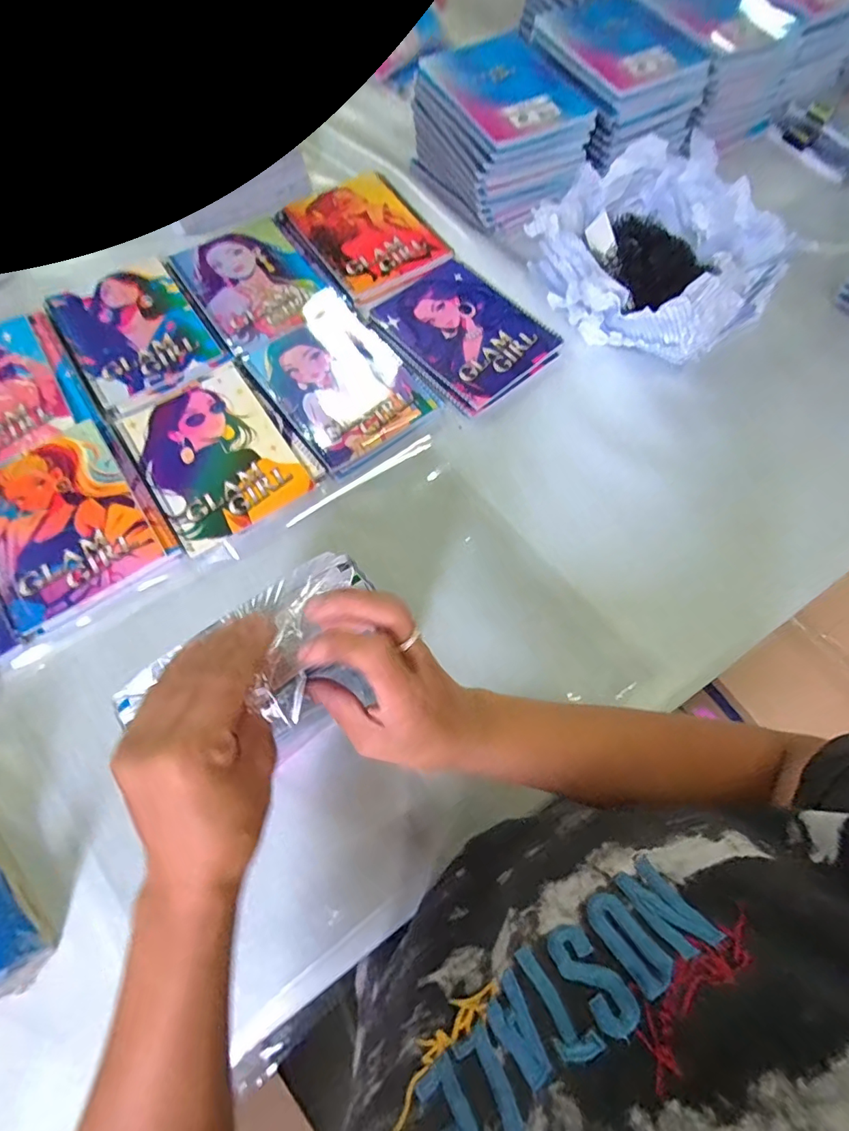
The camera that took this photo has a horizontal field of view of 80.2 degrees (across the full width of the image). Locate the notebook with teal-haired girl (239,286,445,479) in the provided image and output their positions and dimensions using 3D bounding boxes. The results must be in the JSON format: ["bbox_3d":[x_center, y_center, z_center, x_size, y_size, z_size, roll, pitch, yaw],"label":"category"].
[{"bbox_3d":[-0.102,-0.226,0.595,0.160,0.007,0.229,-35,74,-13],"label":"notebook with teal-haired girl"}]

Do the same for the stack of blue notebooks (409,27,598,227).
[{"bbox_3d":[0.108,-0.587,0.685,0.186,0.106,0.213,-30,73,-12],"label":"stack of blue notebooks"}]

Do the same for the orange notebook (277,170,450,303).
[{"bbox_3d":[-0.080,-0.447,0.689,0.172,0.020,0.209,-32,74,-12],"label":"orange notebook"}]

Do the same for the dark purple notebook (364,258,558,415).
[{"bbox_3d":[0.051,-0.294,0.625,0.170,0.010,0.199,-40,75,-15],"label":"dark purple notebook"}]

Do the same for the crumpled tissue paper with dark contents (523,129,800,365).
[{"bbox_3d":[0.272,-0.384,0.620,0.253,0.088,0.287,-21,71,-9],"label":"crumpled tissue paper with dark contents"}]

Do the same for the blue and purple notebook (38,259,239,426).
[{"bbox_3d":[-0.356,-0.287,0.616,0.154,0.007,0.219,-34,74,-13],"label":"blue and purple notebook"}]

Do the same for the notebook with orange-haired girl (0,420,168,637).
[{"bbox_3d":[-0.377,-0.047,0.521,0.148,0.008,0.193,-33,74,-13],"label":"notebook with orange-haired girl"}]

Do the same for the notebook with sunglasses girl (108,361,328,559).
[{"bbox_3d":[-0.228,-0.128,0.556,0.160,0.007,0.200,-34,74,-13],"label":"notebook with sunglasses girl"}]

